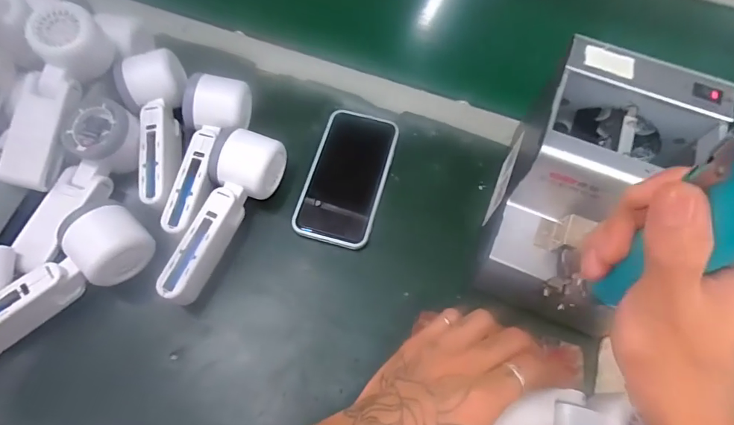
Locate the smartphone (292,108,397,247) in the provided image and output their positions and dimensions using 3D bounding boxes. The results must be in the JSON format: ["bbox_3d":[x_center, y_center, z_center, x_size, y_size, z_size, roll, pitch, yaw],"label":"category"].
[{"bbox_3d":[-0.019,-0.037,0.439,0.075,0.010,0.143,15,65,4],"label":"smartphone"}]

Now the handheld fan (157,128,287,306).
[{"bbox_3d":[-0.131,0.001,0.394,0.054,0.052,0.162,20,66,7],"label":"handheld fan"}]

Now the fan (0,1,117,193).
[{"bbox_3d":[-0.282,-0.103,0.400,0.048,0.053,0.167,14,83,4],"label":"fan"}]

